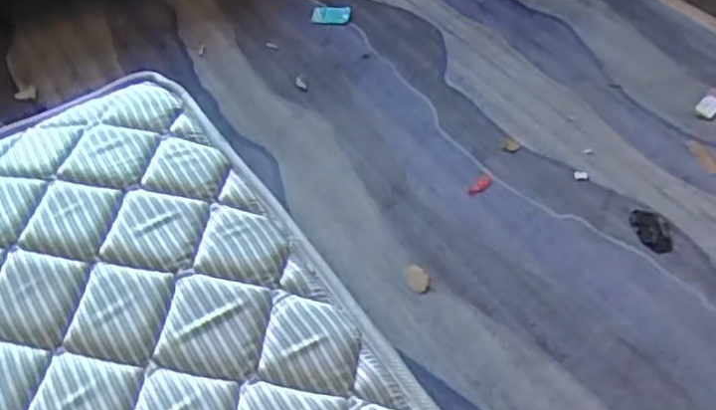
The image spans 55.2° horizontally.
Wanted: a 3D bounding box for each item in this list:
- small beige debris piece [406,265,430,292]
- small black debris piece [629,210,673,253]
[{"bbox_3d":[0.122,0.149,1.401,0.043,0.012,0.066,-12,47,-8],"label":"small beige debris piece"},{"bbox_3d":[0.630,0.057,1.481,0.064,0.016,0.109,-13,47,-9],"label":"small black debris piece"}]

